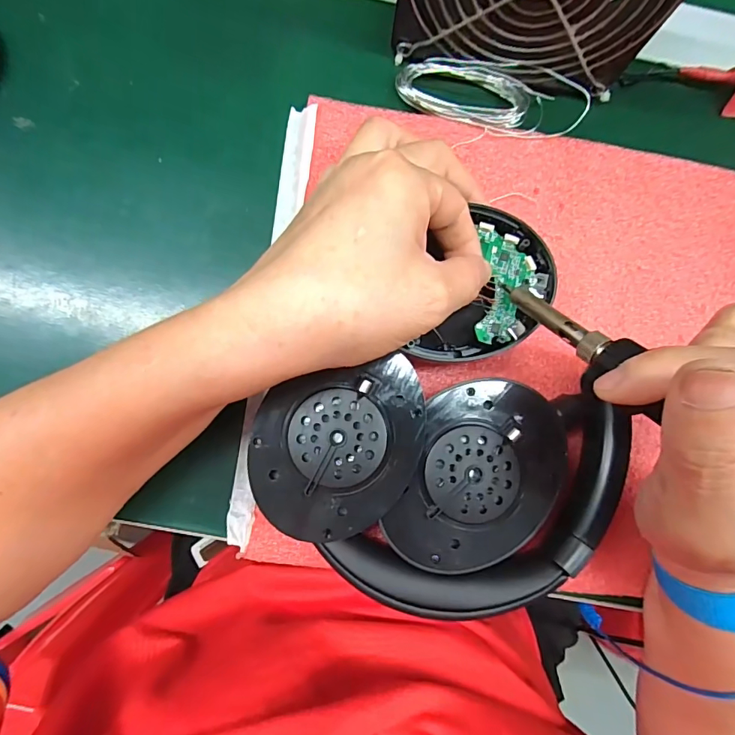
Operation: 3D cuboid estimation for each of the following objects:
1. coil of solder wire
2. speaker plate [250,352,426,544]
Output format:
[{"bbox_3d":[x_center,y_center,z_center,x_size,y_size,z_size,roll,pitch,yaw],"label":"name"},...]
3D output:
[{"bbox_3d":[0.065,-0.140,0.240,0.098,0.009,0.042,5,86,-2],"label":"coil of solder wire"},{"bbox_3d":[-0.010,0.036,0.194,0.074,0.007,0.066,-13,85,-5],"label":"speaker plate"}]

